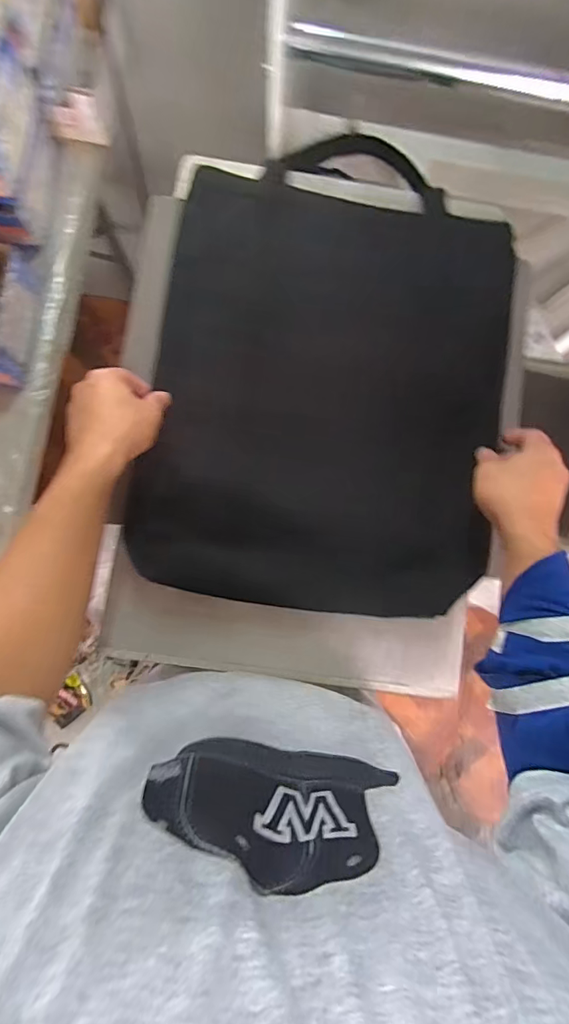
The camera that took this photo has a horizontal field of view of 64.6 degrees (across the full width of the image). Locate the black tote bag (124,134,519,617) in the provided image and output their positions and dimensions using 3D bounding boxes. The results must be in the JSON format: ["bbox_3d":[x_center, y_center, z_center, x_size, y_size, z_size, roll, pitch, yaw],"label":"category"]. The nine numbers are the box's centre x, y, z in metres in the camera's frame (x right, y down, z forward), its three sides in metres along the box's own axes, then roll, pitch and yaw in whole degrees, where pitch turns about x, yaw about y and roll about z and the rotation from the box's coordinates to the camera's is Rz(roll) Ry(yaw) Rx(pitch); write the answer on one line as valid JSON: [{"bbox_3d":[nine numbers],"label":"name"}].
[{"bbox_3d":[0.049,-0.166,0.503,0.382,0.056,0.541,10,83,-3],"label":"black tote bag"}]

